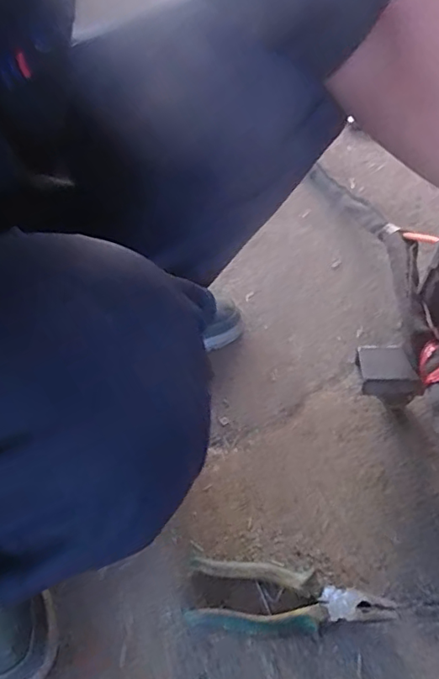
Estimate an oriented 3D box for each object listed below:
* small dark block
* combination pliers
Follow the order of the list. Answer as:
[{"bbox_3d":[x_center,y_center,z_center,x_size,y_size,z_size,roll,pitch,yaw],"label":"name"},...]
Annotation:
[{"bbox_3d":[0.190,0.037,0.612,0.061,0.021,0.063,-4,49,0],"label":"small dark block"},{"bbox_3d":[0.067,0.253,0.521,0.195,0.029,0.059,4,50,6],"label":"combination pliers"}]

